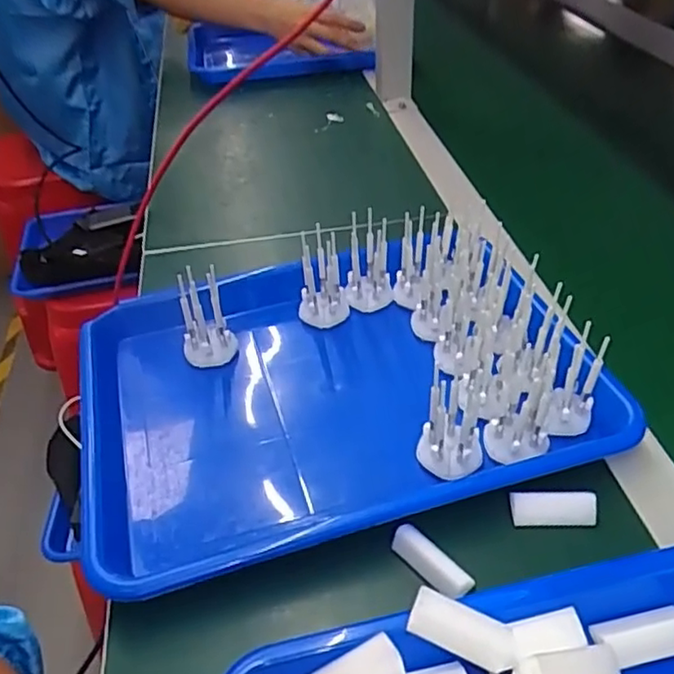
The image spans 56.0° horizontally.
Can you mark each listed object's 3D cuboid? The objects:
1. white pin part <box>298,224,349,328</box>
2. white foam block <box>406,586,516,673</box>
[{"bbox_3d":[-0.012,-0.043,0.486,0.033,0.092,0.030,12,44,17],"label":"white pin part"},{"bbox_3d":[0.058,0.134,0.288,0.050,0.013,0.020,25,46,4],"label":"white foam block"}]

